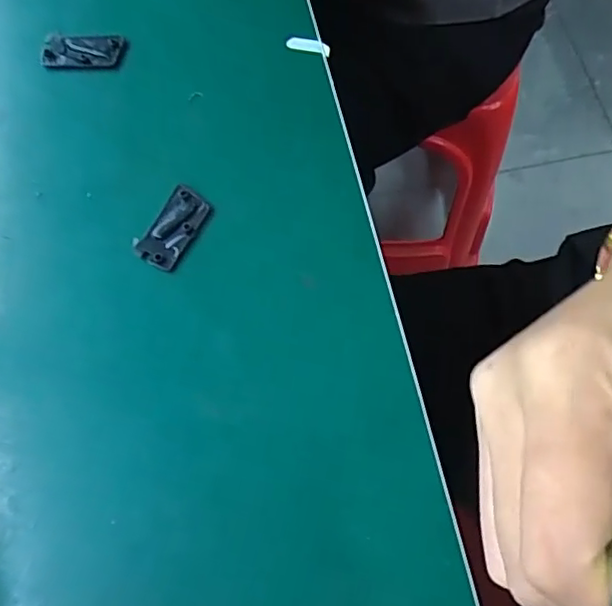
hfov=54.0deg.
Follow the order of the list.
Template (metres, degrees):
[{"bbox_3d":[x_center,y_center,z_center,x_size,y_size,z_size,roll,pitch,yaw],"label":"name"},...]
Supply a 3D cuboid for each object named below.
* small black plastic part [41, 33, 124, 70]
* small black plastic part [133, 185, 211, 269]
[{"bbox_3d":[-0.097,-0.110,0.261,0.034,0.004,0.017,-2,71,1],"label":"small black plastic part"},{"bbox_3d":[-0.051,-0.029,0.233,0.017,0.004,0.033,30,74,11],"label":"small black plastic part"}]

